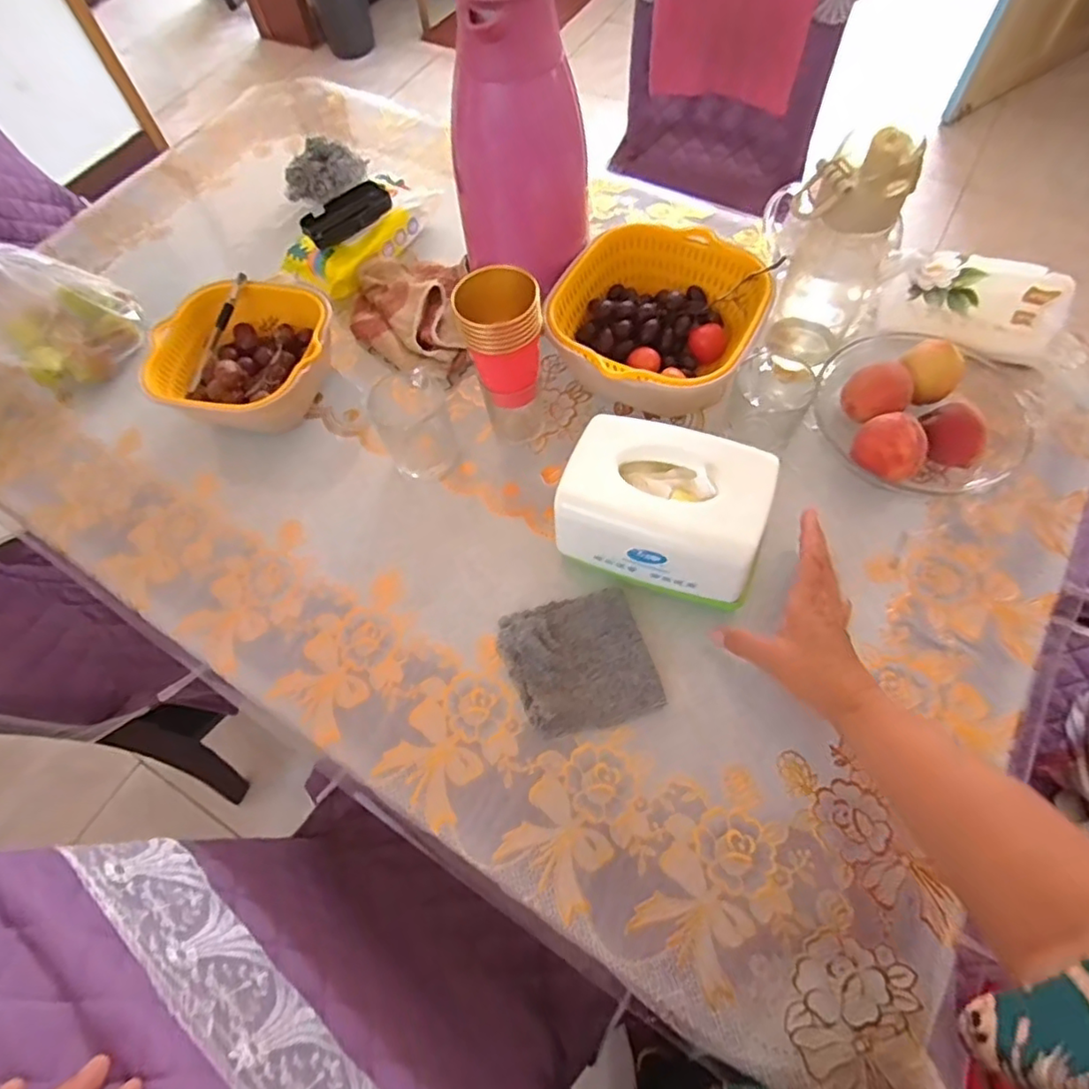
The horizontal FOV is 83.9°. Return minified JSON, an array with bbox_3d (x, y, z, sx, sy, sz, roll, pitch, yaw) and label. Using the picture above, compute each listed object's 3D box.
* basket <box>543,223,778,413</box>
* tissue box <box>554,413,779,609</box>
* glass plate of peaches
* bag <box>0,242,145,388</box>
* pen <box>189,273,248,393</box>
[{"bbox_3d":[0.112,-0.228,0.634,0.203,0.081,0.201,-1,63,3],"label":"basket"},{"bbox_3d":[0.102,-0.025,0.530,0.164,0.110,0.119,18,65,13],"label":"tissue box"},{"bbox_3d":[0.360,-0.134,0.589,0.182,0.064,0.186,-1,63,3],"label":"glass plate of peaches"},{"bbox_3d":[-0.549,-0.266,0.676,0.099,0.140,0.141,17,65,12],"label":"bag"},{"bbox_3d":[-0.353,-0.229,0.654,0.011,0.011,0.137,20,86,14],"label":"pen"}]

